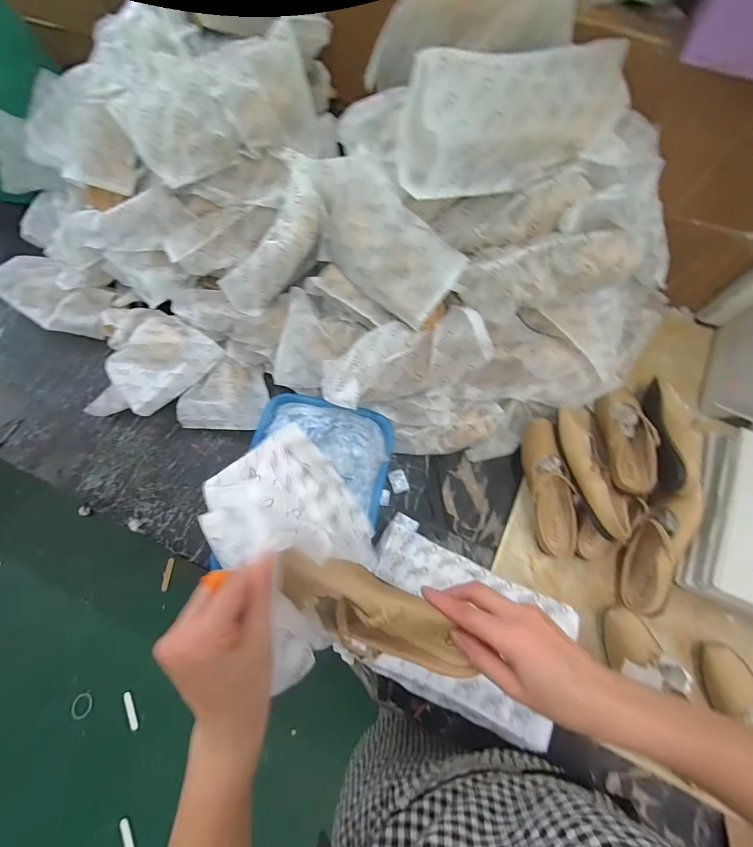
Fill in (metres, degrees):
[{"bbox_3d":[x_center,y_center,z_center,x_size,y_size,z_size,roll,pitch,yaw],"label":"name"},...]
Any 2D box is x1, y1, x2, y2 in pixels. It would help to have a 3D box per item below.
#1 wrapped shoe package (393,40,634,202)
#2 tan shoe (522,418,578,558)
[{"bbox_3d":[0.184,-0.395,0.473,0.305,0.099,0.125,-22,72,-7],"label":"wrapped shoe package"},{"bbox_3d":[0.302,0.106,0.653,0.077,0.057,0.244,-2,71,0],"label":"tan shoe"}]

